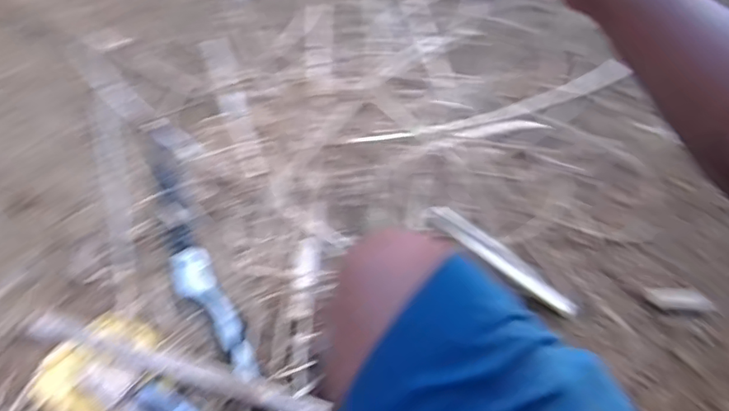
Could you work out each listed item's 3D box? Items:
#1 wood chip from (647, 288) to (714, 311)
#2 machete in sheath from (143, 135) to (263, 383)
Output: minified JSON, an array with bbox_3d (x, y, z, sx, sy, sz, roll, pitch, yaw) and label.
[{"bbox_3d":[0.567,0.168,1.067,0.120,0.010,0.042,4,56,-6],"label":"wood chip"},{"bbox_3d":[-0.300,0.068,1.001,0.072,0.020,0.524,-20,58,-18],"label":"machete in sheath"}]

